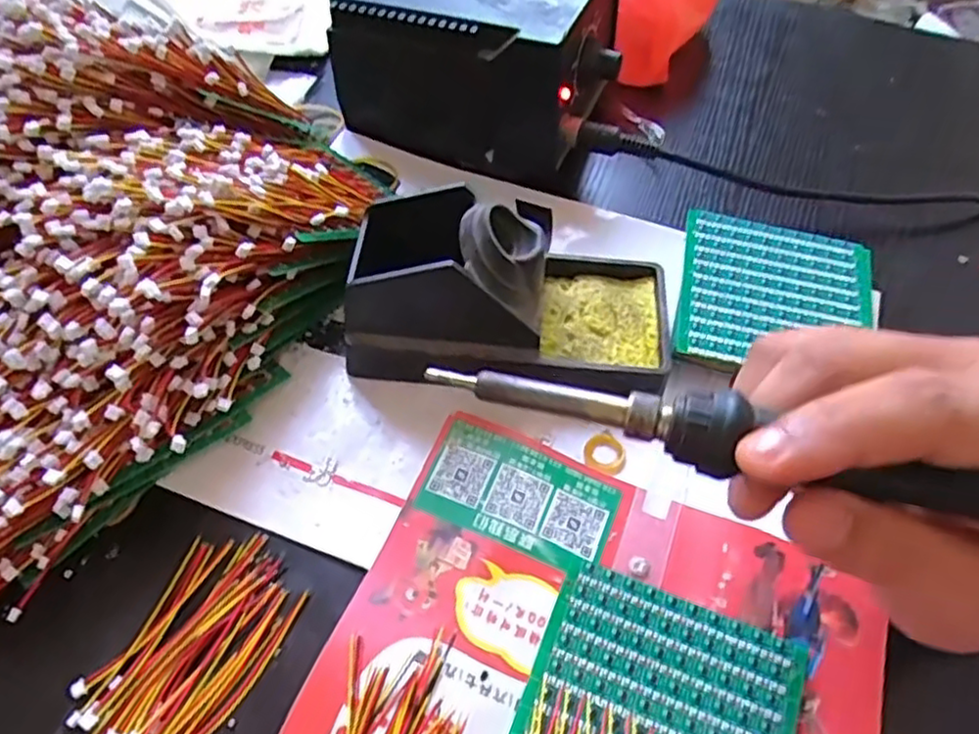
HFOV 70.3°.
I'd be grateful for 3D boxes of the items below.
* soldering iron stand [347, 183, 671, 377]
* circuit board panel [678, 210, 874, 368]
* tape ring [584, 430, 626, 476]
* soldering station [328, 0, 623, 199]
[{"bbox_3d":[0.011,-0.039,0.321,0.151,0.065,0.075,2,55,-2],"label":"soldering iron stand"},{"bbox_3d":[0.148,-0.037,0.354,0.097,0.005,0.098,13,54,4],"label":"circuit board panel"},{"bbox_3d":[0.053,0.039,0.316,0.018,0.005,0.018,2,55,-3],"label":"tape ring"},{"bbox_3d":[-0.001,-0.198,0.428,0.154,0.091,0.118,19,56,9],"label":"soldering station"}]

